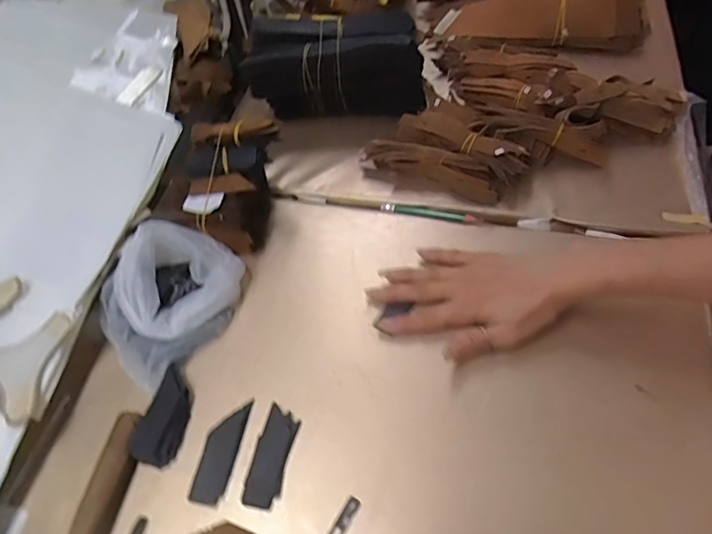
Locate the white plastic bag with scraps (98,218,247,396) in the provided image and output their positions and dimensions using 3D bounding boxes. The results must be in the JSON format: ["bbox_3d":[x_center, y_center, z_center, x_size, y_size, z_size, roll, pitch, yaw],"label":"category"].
[{"bbox_3d":[-0.174,0.023,0.485,0.104,0.055,0.140,29,62,23],"label":"white plastic bag with scraps"}]

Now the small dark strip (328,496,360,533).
[{"bbox_3d":[-0.014,0.192,0.381,0.010,0.004,0.053,24,60,21],"label":"small dark strip"}]

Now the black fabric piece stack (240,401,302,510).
[{"bbox_3d":[-0.067,0.149,0.416,0.028,0.004,0.075,8,56,11],"label":"black fabric piece stack"}]

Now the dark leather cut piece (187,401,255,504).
[{"bbox_3d":[-0.109,0.147,0.424,0.028,0.004,0.080,7,56,10],"label":"dark leather cut piece"}]

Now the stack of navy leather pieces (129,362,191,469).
[{"bbox_3d":[-0.159,0.123,0.438,0.035,0.012,0.077,4,55,9],"label":"stack of navy leather pieces"}]

